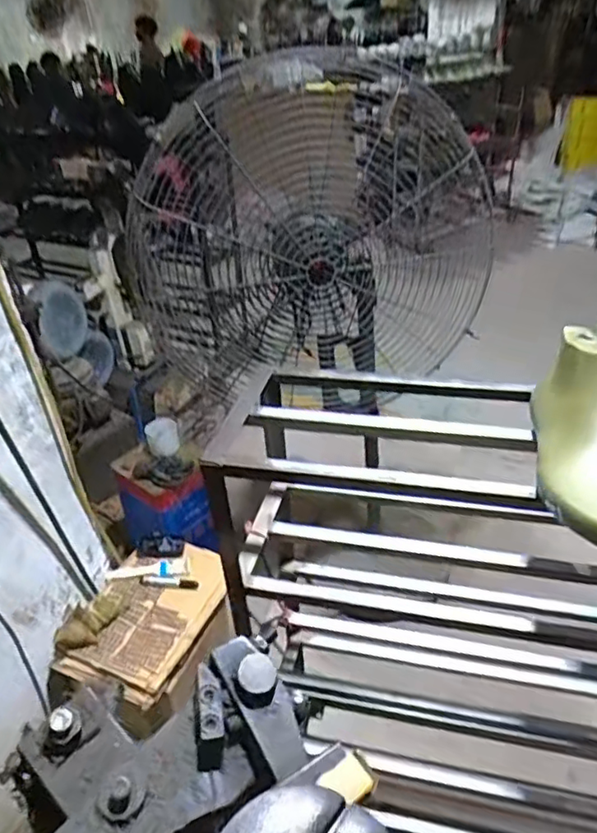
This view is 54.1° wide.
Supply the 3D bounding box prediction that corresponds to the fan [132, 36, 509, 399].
[{"bbox_3d":[0.020,-0.395,1.279,0.770,0.657,0.226,-2,34,3],"label":"fan"}]

